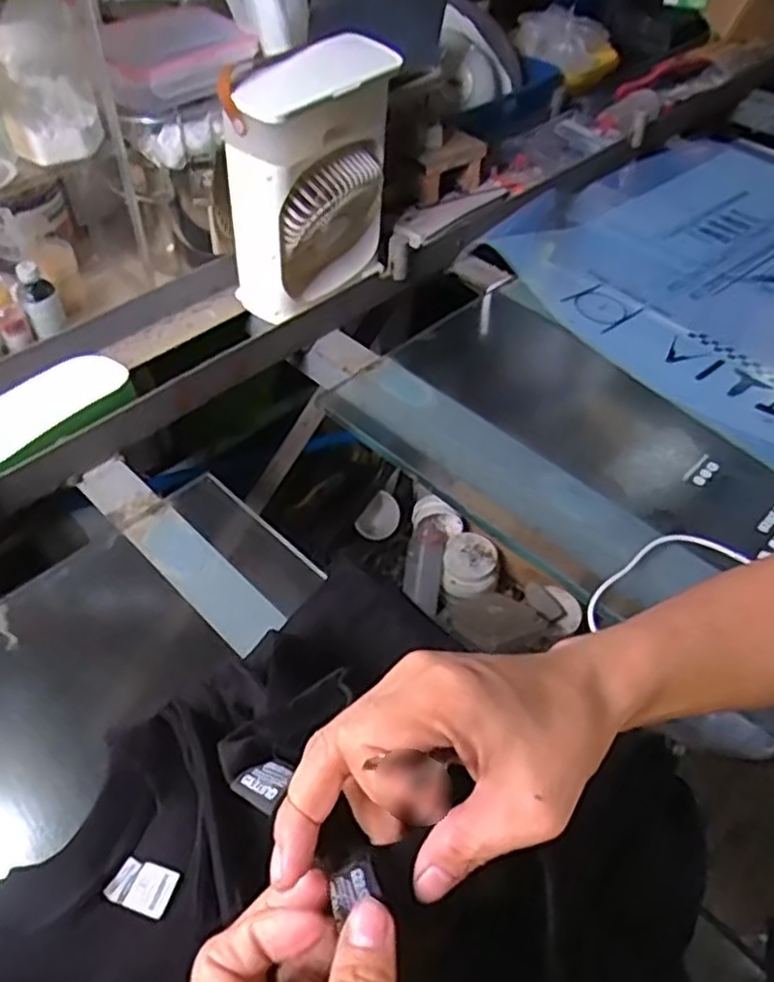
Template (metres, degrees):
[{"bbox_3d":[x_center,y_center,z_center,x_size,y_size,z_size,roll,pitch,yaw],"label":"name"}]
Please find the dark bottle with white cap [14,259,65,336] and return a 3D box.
[{"bbox_3d":[-0.375,-0.208,0.786,0.036,0.078,0.028,-19,53,-19],"label":"dark bottle with white cap"}]

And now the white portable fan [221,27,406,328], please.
[{"bbox_3d":[-0.088,-0.351,0.836,0.106,0.258,0.188,32,55,22],"label":"white portable fan"}]

